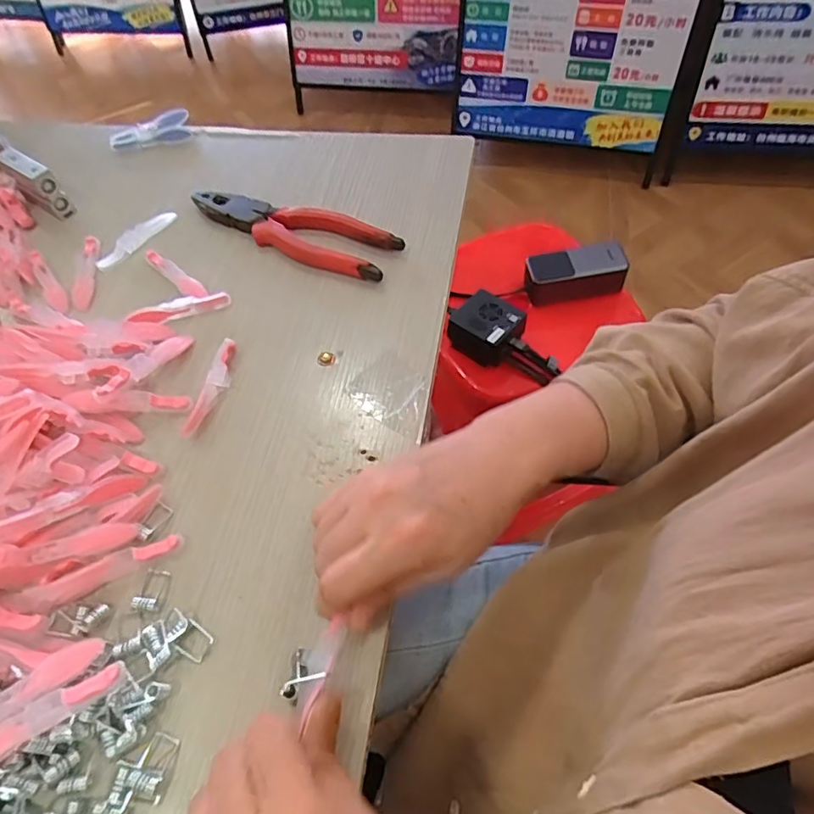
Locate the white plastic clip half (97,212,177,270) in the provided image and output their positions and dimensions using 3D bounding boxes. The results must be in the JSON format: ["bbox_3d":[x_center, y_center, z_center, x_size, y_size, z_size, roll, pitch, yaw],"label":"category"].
[{"bbox_3d":[-0.225,-0.140,0.451,0.015,0.009,0.076,27,63,19],"label":"white plastic clip half"}]

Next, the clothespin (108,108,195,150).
[{"bbox_3d":[-0.250,-0.269,0.529,0.076,0.010,0.034,-15,58,-5],"label":"clothespin"}]

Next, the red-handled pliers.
[{"bbox_3d":[-0.096,-0.143,0.437,0.189,0.018,0.047,20,61,16],"label":"red-handled pliers"}]

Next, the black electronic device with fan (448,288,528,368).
[{"bbox_3d":[0.101,-0.098,0.690,0.076,0.050,0.072,34,65,22],"label":"black electronic device with fan"}]

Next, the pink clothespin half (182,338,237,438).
[{"bbox_3d":[-0.127,-0.014,0.361,0.016,0.008,0.072,10,59,10],"label":"pink clothespin half"}]

